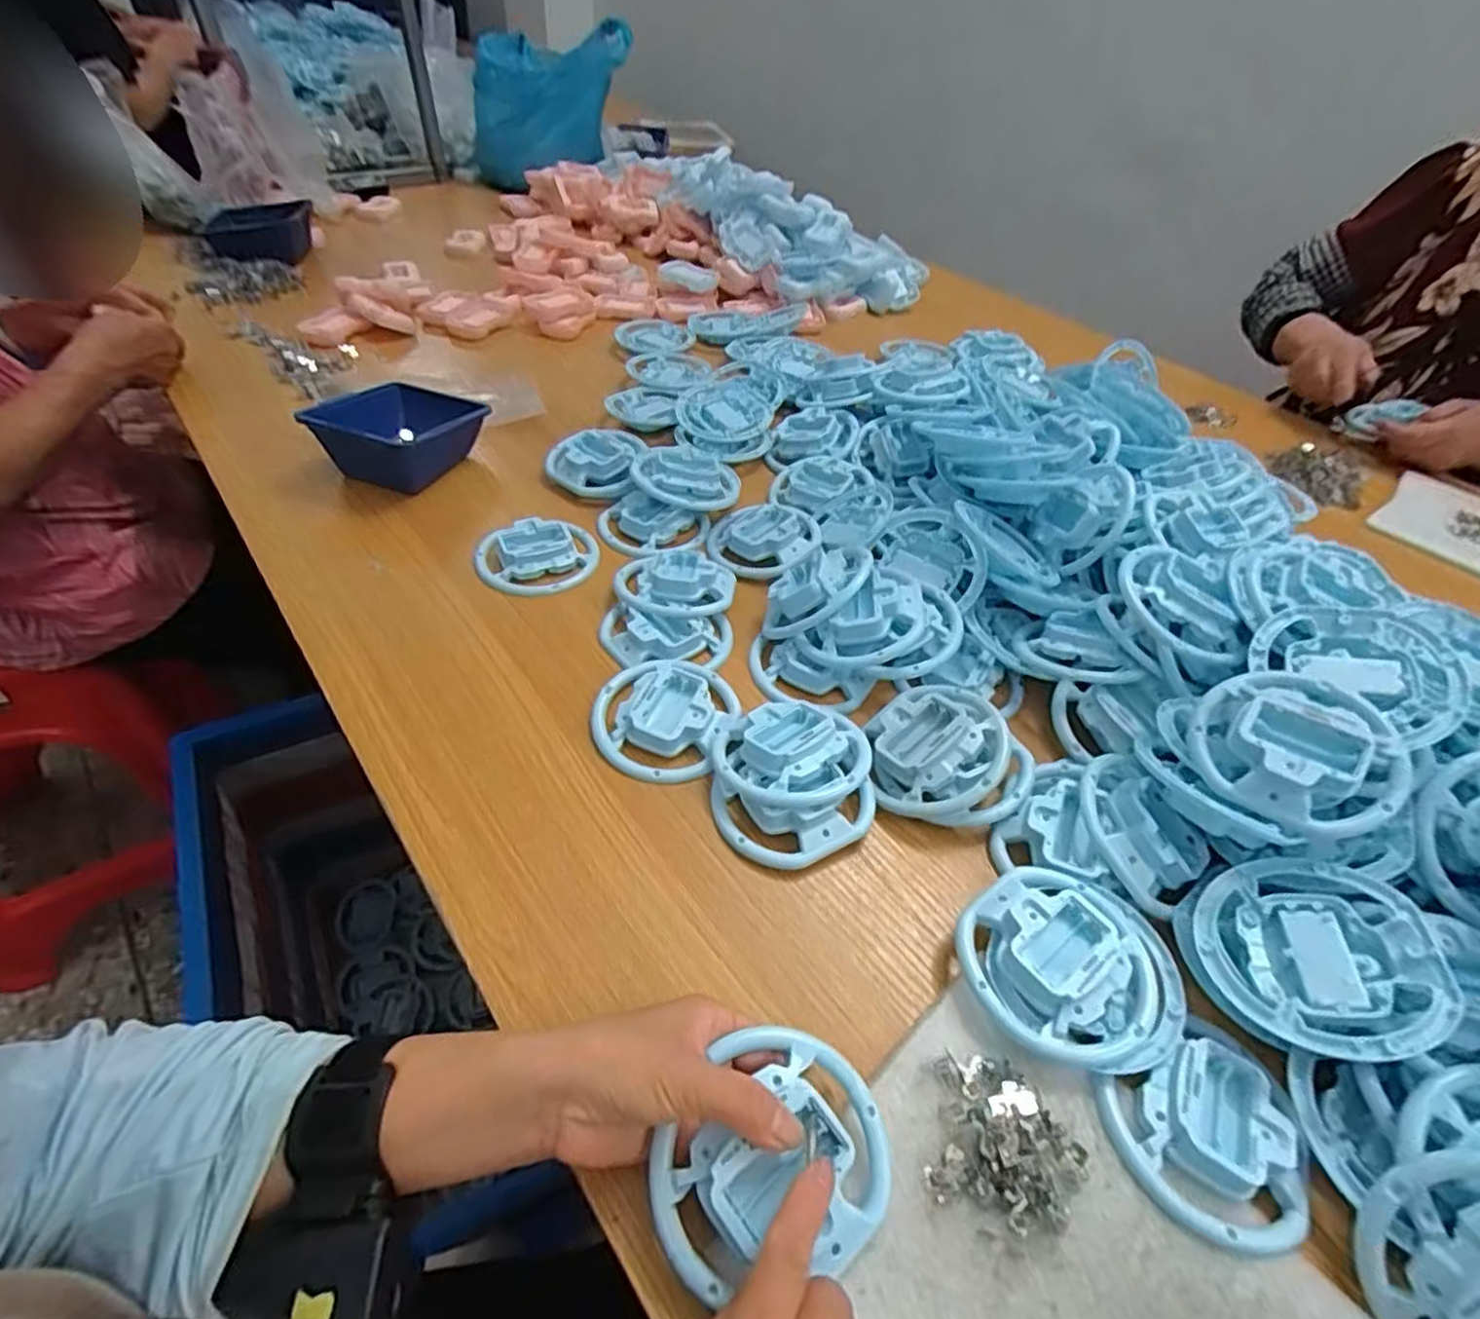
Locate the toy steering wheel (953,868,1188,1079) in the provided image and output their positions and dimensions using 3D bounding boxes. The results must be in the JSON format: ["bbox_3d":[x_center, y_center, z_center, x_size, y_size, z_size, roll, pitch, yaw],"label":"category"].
[{"bbox_3d":[0.184,0.161,0.386,0.114,0.024,0.106,3,46,-3],"label":"toy steering wheel"}]

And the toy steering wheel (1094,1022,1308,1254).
[{"bbox_3d":[0.232,0.229,0.343,0.092,0.020,0.083,-15,49,-19],"label":"toy steering wheel"}]

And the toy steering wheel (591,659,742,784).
[{"bbox_3d":[-0.054,0.035,0.506,0.095,0.021,0.102,3,46,-3],"label":"toy steering wheel"}]

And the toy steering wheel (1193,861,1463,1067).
[{"bbox_3d":[0.299,0.156,0.375,0.102,0.023,0.102,-19,33,13],"label":"toy steering wheel"}]

